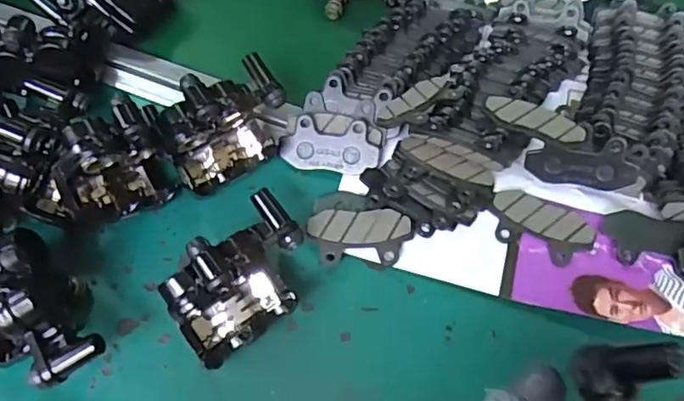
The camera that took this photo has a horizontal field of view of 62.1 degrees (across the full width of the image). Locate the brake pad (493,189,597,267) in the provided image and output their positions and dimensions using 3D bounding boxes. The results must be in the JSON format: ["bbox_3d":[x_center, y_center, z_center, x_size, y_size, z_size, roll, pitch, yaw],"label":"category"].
[{"bbox_3d":[0.139,0.017,0.396,0.071,0.009,0.039,25,64,11],"label":"brake pad"}]

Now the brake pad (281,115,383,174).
[{"bbox_3d":[-0.008,-0.041,0.420,0.073,0.005,0.039,7,87,11],"label":"brake pad"}]

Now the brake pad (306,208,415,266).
[{"bbox_3d":[0.013,0.025,0.393,0.070,0.014,0.037,0,62,-1],"label":"brake pad"}]

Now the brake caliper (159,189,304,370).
[{"bbox_3d":[-0.059,0.047,0.346,0.055,0.075,0.099,34,66,15],"label":"brake caliper"}]

